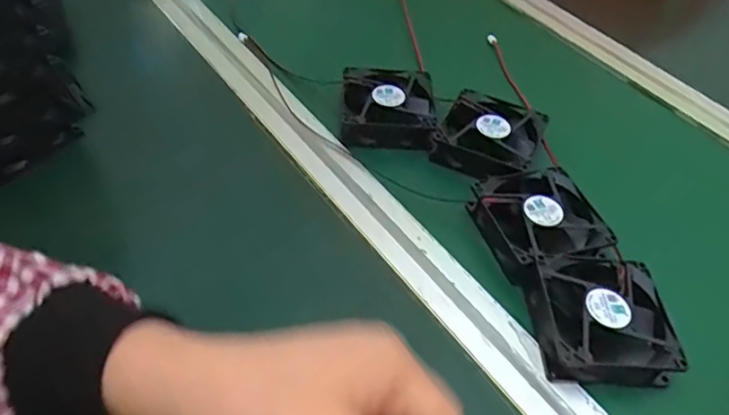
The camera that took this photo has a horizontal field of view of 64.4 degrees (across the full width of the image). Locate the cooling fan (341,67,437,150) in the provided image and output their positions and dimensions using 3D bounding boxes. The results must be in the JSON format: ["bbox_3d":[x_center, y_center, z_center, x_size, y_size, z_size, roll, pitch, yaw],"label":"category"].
[{"bbox_3d":[0.020,-0.090,0.503,0.078,0.026,0.082,1,47,-5],"label":"cooling fan"}]

